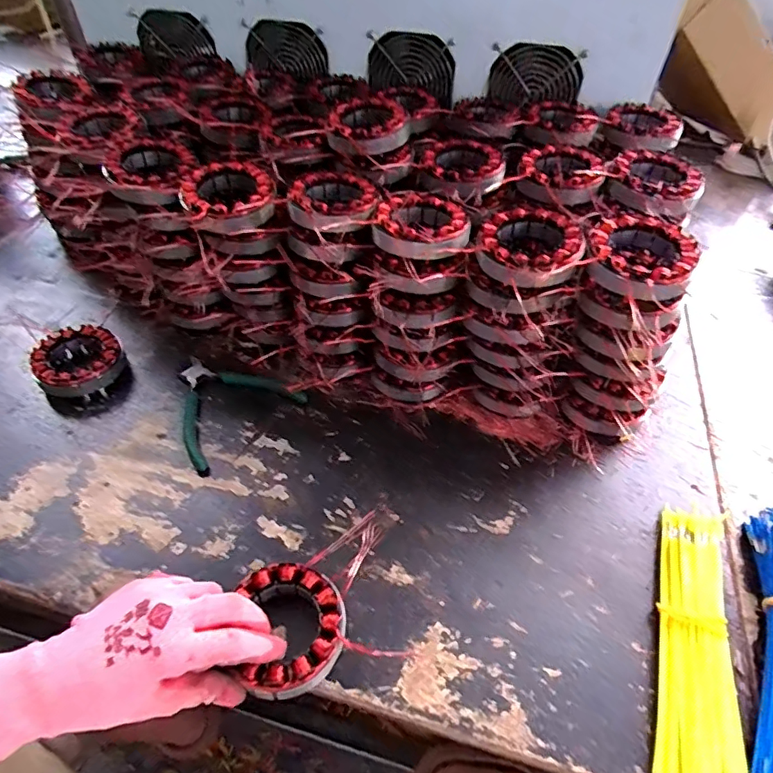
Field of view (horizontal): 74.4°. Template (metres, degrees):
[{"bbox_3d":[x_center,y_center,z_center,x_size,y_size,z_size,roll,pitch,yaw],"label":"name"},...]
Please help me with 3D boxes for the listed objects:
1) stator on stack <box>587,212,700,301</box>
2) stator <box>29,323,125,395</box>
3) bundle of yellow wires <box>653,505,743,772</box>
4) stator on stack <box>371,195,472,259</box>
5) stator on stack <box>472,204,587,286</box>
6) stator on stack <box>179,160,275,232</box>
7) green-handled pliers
[{"bbox_3d":[0.209,-0.105,0.421,0.082,0.026,0.094,31,54,22],"label":"stator on stack"},{"bbox_3d":[-0.336,-0.027,0.553,0.089,0.036,0.084,1,49,-1],"label":"stator"},{"bbox_3d":[0.232,0.200,0.380,0.055,0.018,0.241,18,51,13],"label":"bundle of yellow wires"},{"bbox_3d":[0.032,-0.145,0.462,0.086,0.026,0.093,8,49,5],"label":"stator on stack"},{"bbox_3d":[0.122,-0.117,0.441,0.089,0.035,0.095,1,49,-1],"label":"stator on stack"},{"bbox_3d":[-0.152,-0.183,0.489,0.082,0.029,0.100,-21,53,-19],"label":"stator on stack"},{"bbox_3d":[-0.178,0.009,0.534,0.138,0.021,0.126,36,57,26],"label":"green-handled pliers"}]

